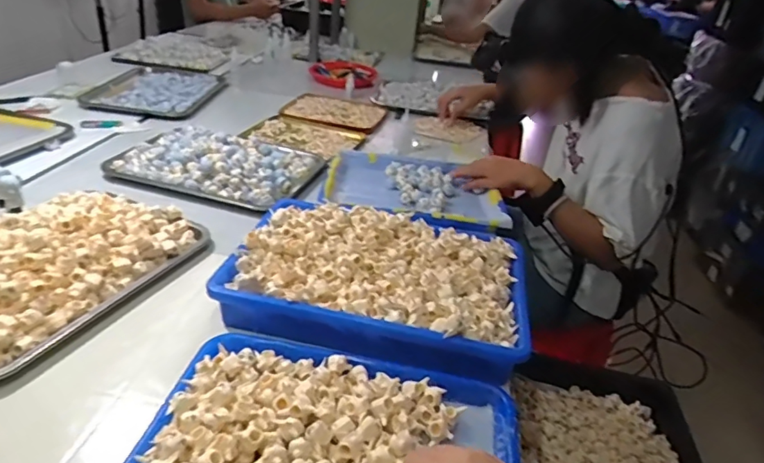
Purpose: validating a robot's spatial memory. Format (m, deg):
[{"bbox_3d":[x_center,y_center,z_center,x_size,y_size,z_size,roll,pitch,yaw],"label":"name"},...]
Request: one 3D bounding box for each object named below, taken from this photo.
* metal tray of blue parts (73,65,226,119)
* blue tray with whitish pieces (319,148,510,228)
[{"bbox_3d":[-0.582,-0.374,1.312,0.270,0.031,0.356,4,31,-4],"label":"metal tray of blue parts"},{"bbox_3d":[0.060,-0.082,0.949,0.324,0.028,0.231,8,31,1],"label":"blue tray with whitish pieces"}]

